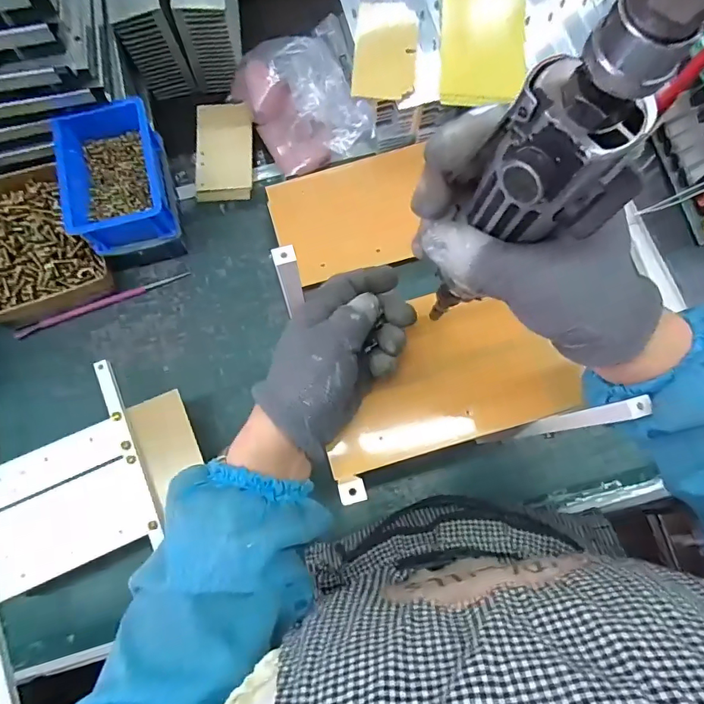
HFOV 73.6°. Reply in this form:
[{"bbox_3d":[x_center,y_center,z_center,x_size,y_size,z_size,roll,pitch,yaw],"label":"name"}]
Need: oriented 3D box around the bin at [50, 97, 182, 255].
[{"bbox_3d":[-0.259,-0.192,0.523,0.100,0.067,0.155,-14,78,-4],"label":"bin"}]

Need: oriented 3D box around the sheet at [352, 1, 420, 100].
[{"bbox_3d":[0.040,-0.354,0.552,0.071,0.007,0.128,6,77,0],"label":"sheet"}]

